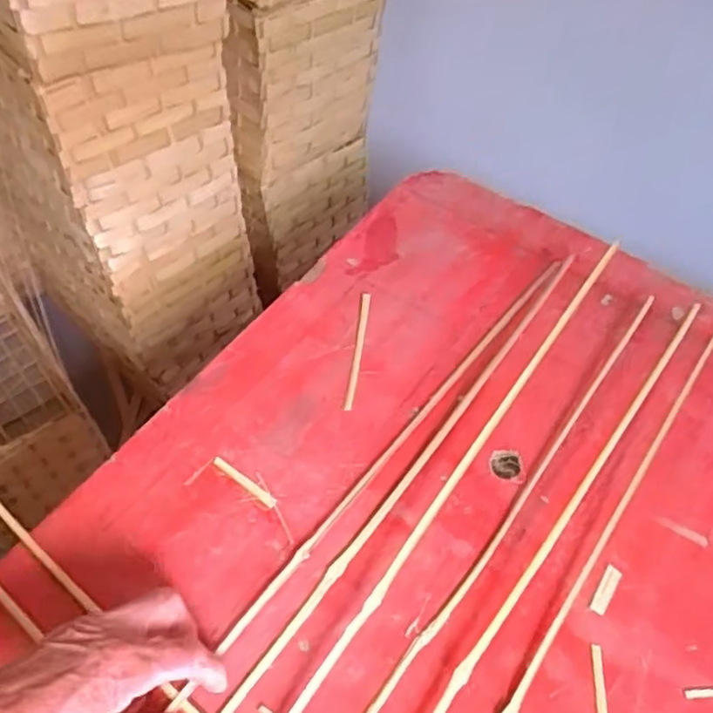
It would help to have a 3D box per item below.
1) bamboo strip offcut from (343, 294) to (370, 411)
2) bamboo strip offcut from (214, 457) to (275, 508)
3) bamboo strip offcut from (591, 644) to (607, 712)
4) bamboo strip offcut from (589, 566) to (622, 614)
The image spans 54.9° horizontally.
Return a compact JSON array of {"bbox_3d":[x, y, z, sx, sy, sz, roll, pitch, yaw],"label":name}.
[{"bbox_3d":[0.001,-0.008,0.538,0.008,0.005,0.111,6,56,4],"label":"bamboo strip offcut"},{"bbox_3d":[-0.079,0.088,0.480,0.055,0.004,0.009,33,62,20],"label":"bamboo strip offcut"},{"bbox_3d":[0.143,0.197,0.403,0.007,0.004,0.052,5,56,4],"label":"bamboo strip offcut"},{"bbox_3d":[0.159,0.149,0.438,0.010,0.004,0.033,28,61,18],"label":"bamboo strip offcut"}]

